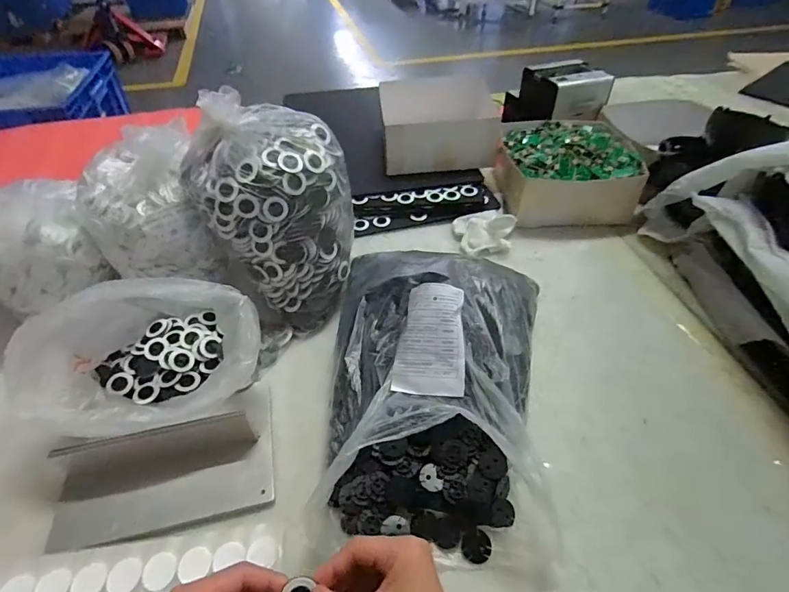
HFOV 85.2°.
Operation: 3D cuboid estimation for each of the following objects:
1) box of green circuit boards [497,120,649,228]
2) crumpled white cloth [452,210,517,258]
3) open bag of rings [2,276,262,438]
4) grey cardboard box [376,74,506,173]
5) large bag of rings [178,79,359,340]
[{"bbox_3d":[0.304,-0.230,0.768,0.216,0.094,0.222,-2,46,-2],"label":"box of green circuit boards"},{"bbox_3d":[0.145,-0.115,0.696,0.081,0.051,0.085,-11,47,-11],"label":"crumpled white cloth"},{"bbox_3d":[-0.246,0.072,0.443,0.196,0.144,0.184,17,48,16],"label":"open bag of rings"},{"bbox_3d":[0.088,-0.332,0.829,0.214,0.098,0.214,-3,46,-3],"label":"grey cardboard box"},{"bbox_3d":[-0.145,-0.095,0.550,0.171,0.246,0.160,20,49,18],"label":"large bag of rings"}]

